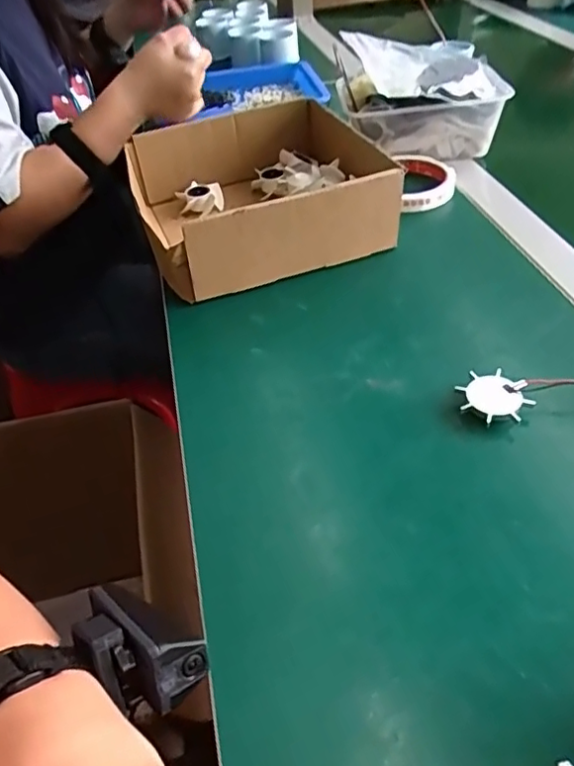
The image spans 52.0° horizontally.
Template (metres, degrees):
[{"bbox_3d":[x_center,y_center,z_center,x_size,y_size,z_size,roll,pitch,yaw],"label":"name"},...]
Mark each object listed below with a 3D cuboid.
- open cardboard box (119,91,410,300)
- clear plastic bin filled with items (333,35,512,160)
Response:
[{"bbox_3d":[-0.030,-0.174,0.533,0.199,0.073,0.219,-15,44,-10],"label":"open cardboard box"},{"bbox_3d":[0.139,-0.293,0.611,0.167,0.100,0.110,-18,45,-13],"label":"clear plastic bin filled with items"}]

